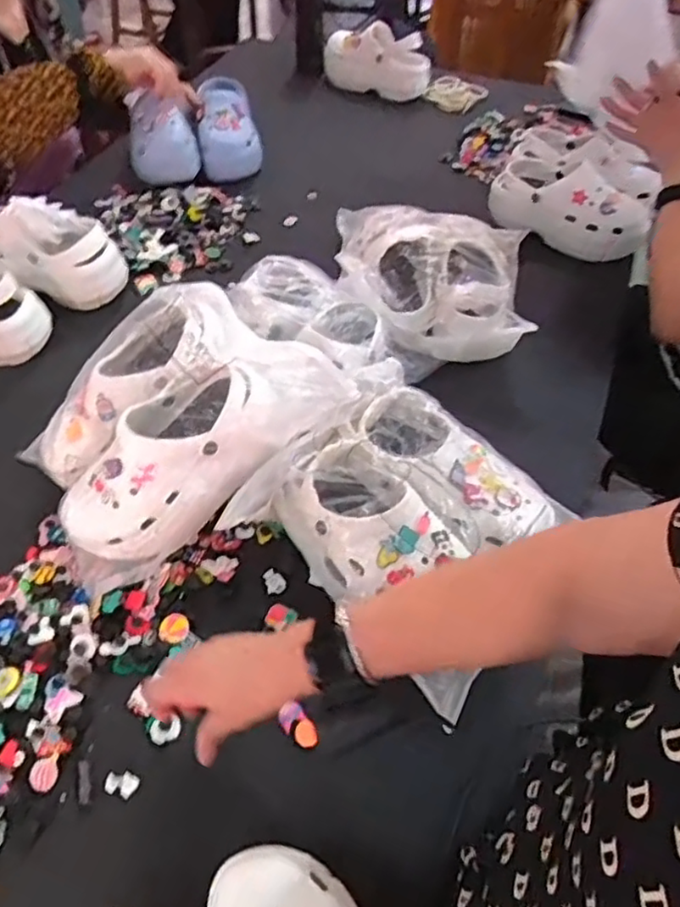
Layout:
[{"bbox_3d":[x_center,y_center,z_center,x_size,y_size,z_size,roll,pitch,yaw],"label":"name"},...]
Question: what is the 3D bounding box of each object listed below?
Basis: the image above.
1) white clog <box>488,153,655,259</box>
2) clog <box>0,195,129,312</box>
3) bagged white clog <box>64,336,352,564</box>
[{"bbox_3d":[0.387,-0.420,1.086,0.264,0.093,0.137,31,57,21],"label":"white clog"},{"bbox_3d":[-0.434,-0.308,0.927,0.260,0.121,0.109,22,54,15],"label":"clog"},{"bbox_3d":[-0.148,-0.015,0.665,0.319,0.108,0.115,-36,59,-3],"label":"bagged white clog"}]

